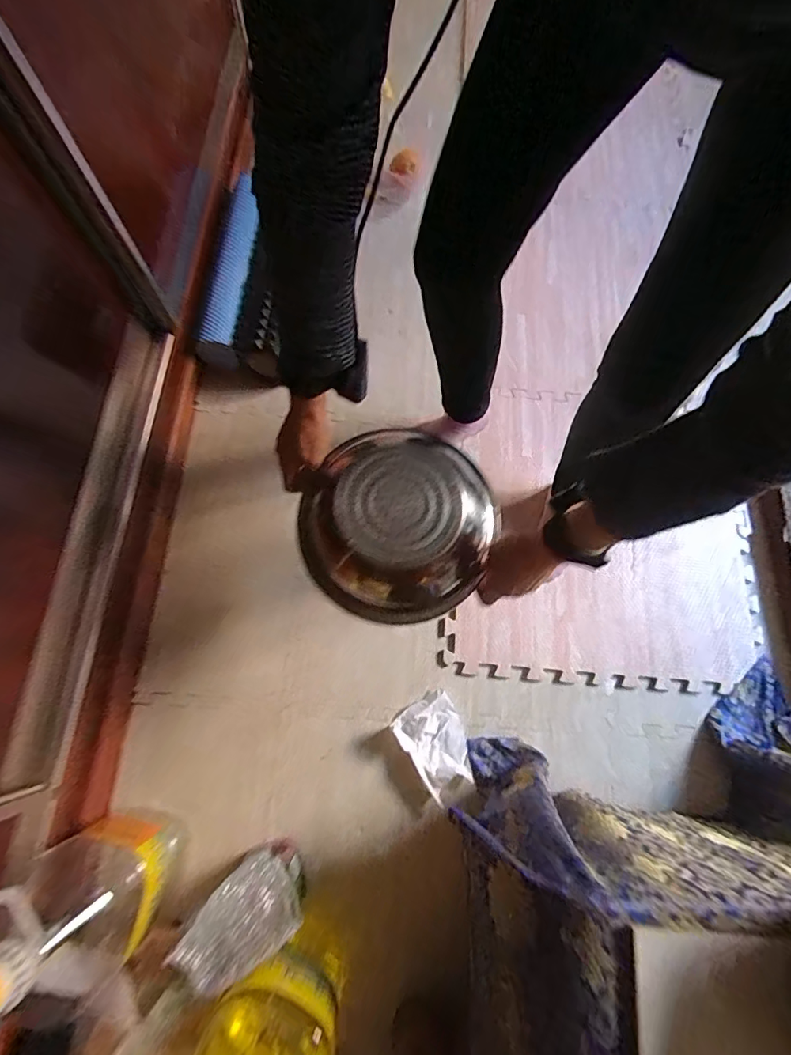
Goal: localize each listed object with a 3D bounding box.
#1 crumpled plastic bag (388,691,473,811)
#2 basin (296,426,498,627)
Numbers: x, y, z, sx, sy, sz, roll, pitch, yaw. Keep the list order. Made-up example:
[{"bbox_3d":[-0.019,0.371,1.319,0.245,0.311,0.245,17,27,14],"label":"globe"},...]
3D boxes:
[{"bbox_3d":[0.071,0.365,0.780,0.105,0.035,0.145,-29,77,-8],"label":"crumpled plastic bag"},{"bbox_3d":[0.000,-0.006,0.544,0.222,0.084,0.217,0,75,-1],"label":"basin"}]

